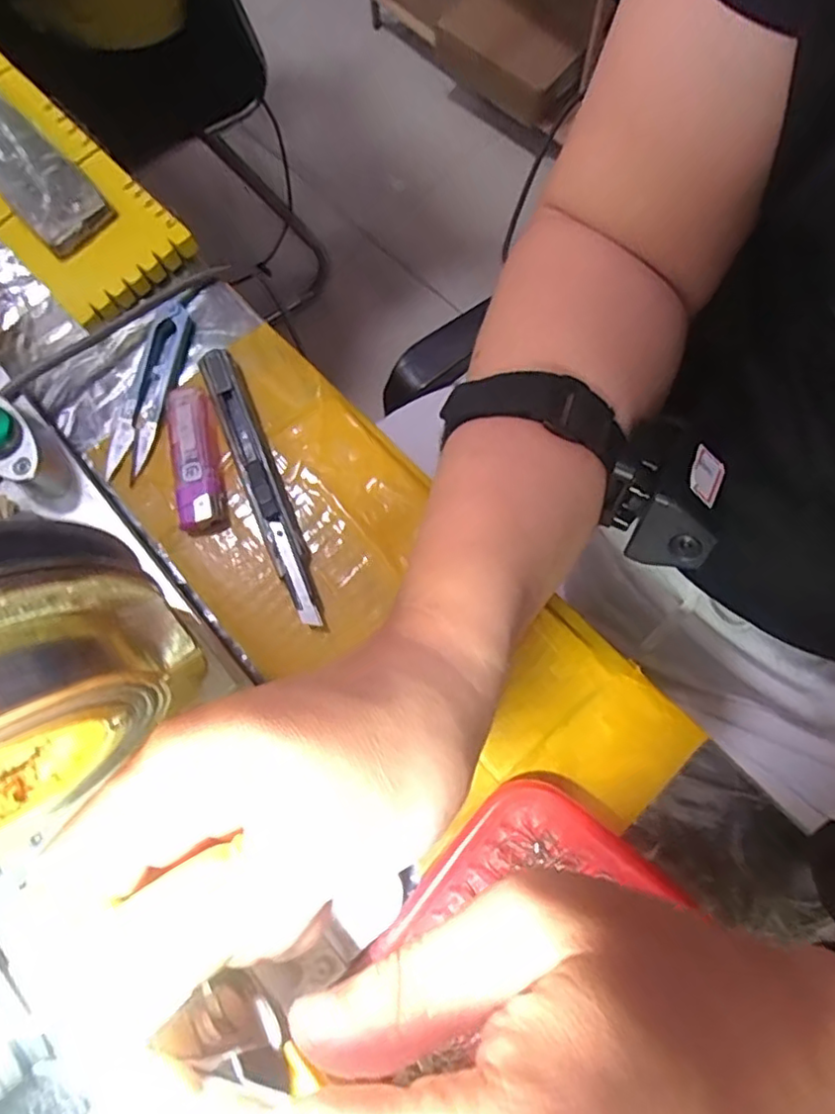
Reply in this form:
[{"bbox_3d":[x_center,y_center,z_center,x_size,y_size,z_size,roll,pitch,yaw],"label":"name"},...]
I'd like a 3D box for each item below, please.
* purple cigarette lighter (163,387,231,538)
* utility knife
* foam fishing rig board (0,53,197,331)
[{"bbox_3d":[-0.117,-0.052,0.327,0.025,0.015,0.082,-15,76,-1],"label":"purple cigarette lighter"},{"bbox_3d":[-0.079,-0.039,0.317,0.018,0.011,0.155,-23,76,-3],"label":"utility knife"},{"bbox_3d":[-0.279,-0.278,0.394,0.079,0.029,0.354,-41,77,-15],"label":"foam fishing rig board"}]

